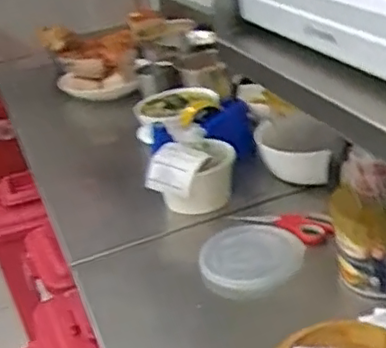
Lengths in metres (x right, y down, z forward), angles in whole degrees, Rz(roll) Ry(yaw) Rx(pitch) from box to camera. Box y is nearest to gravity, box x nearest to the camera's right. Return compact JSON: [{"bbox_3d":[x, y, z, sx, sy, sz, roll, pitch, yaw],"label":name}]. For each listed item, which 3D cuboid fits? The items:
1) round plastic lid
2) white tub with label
[{"bbox_3d":[0.085,0.117,0.931,0.144,0.021,0.157,-3,26,10],"label":"round plastic lid"},{"bbox_3d":[0.003,0.005,1.098,0.137,0.118,0.117,-3,26,10],"label":"white tub with label"}]

